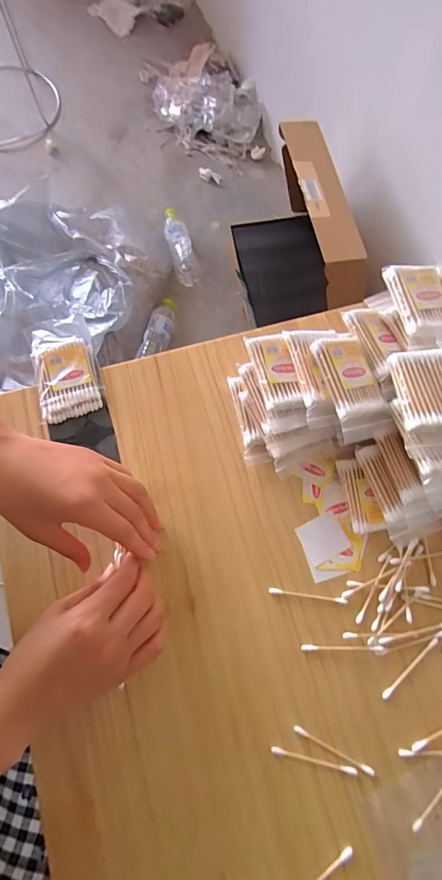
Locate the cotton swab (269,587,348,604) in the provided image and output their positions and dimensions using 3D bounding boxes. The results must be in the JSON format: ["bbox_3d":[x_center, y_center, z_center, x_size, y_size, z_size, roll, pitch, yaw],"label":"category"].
[{"bbox_3d":[0.080,0.143,0.364,0.071,0.004,0.006,8,75,0],"label":"cotton swab"}]

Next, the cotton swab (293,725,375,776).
[{"bbox_3d":[0.095,0.259,0.330,0.073,0.004,0.006,28,76,5],"label":"cotton swab"}]

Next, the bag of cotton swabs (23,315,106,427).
[{"bbox_3d":[-0.162,-0.076,0.414,0.063,0.013,0.111,-16,76,-6],"label":"bag of cotton swabs"}]

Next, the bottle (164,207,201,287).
[{"bbox_3d":[-0.111,-0.518,1.072,0.064,0.050,0.219,-16,75,-7],"label":"bottle"}]

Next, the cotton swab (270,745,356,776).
[{"bbox_3d":[0.078,0.267,0.329,0.072,0.004,0.006,14,75,2],"label":"cotton swab"}]

